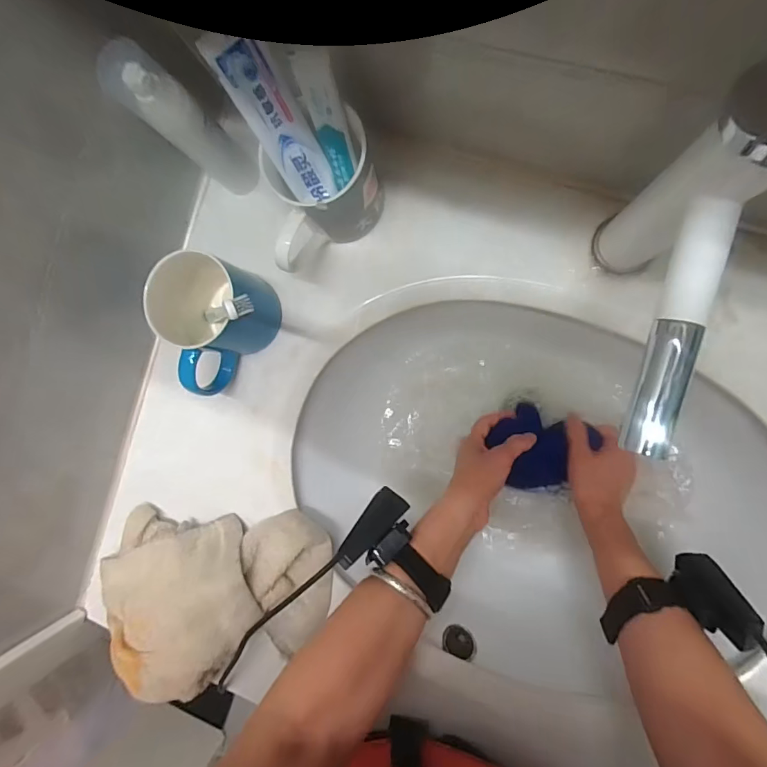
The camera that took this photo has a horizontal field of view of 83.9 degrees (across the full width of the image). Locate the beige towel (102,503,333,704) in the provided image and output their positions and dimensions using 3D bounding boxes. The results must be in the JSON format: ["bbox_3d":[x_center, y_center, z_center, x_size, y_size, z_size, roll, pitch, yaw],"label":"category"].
[{"bbox_3d":[-0.163,0.210,0.402,0.213,0.089,0.160,0,92,8],"label":"beige towel"}]

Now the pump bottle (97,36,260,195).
[{"bbox_3d":[-0.153,-0.203,0.350,0.032,0.160,0.038,36,97,8],"label":"pump bottle"}]

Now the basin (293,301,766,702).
[{"bbox_3d":[0.127,0.094,0.474,0.424,0.126,0.363,26,96,9],"label":"basin"}]

